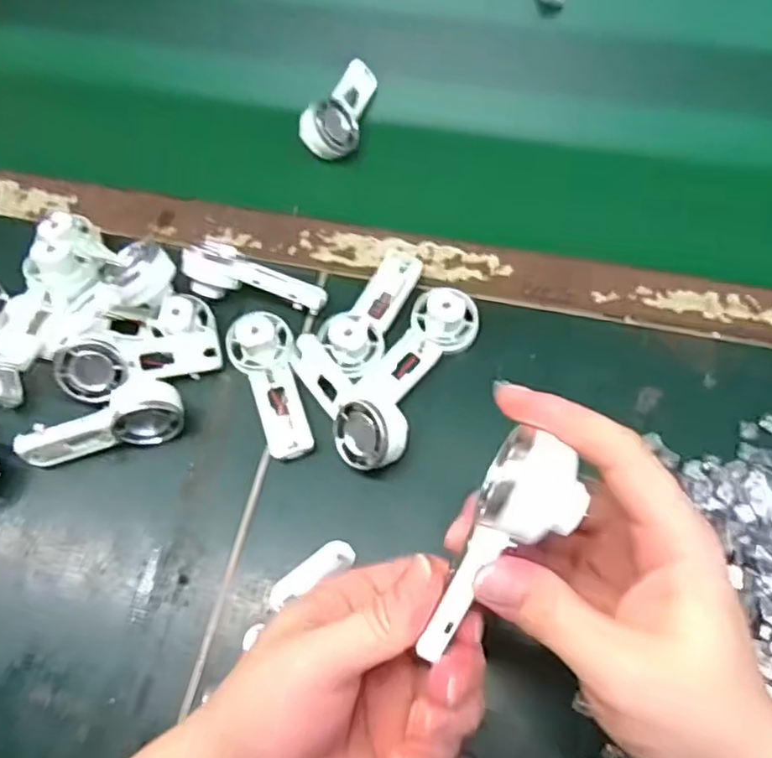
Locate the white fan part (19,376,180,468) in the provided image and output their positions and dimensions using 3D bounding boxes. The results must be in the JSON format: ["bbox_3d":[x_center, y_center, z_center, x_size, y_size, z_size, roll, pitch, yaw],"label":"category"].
[{"bbox_3d":[-0.165,0.026,0.390,0.093,0.034,0.030,-11,65,-2],"label":"white fan part"}]

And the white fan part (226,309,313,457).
[{"bbox_3d":[-0.068,0.003,0.398,0.036,0.019,0.090,-19,78,-5],"label":"white fan part"}]

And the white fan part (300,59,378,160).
[{"bbox_3d":[-0.029,-0.204,0.497,0.033,0.028,0.098,23,68,13],"label":"white fan part"}]

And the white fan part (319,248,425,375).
[{"bbox_3d":[-0.008,-0.045,0.416,0.036,0.029,0.095,23,68,14],"label":"white fan part"}]

